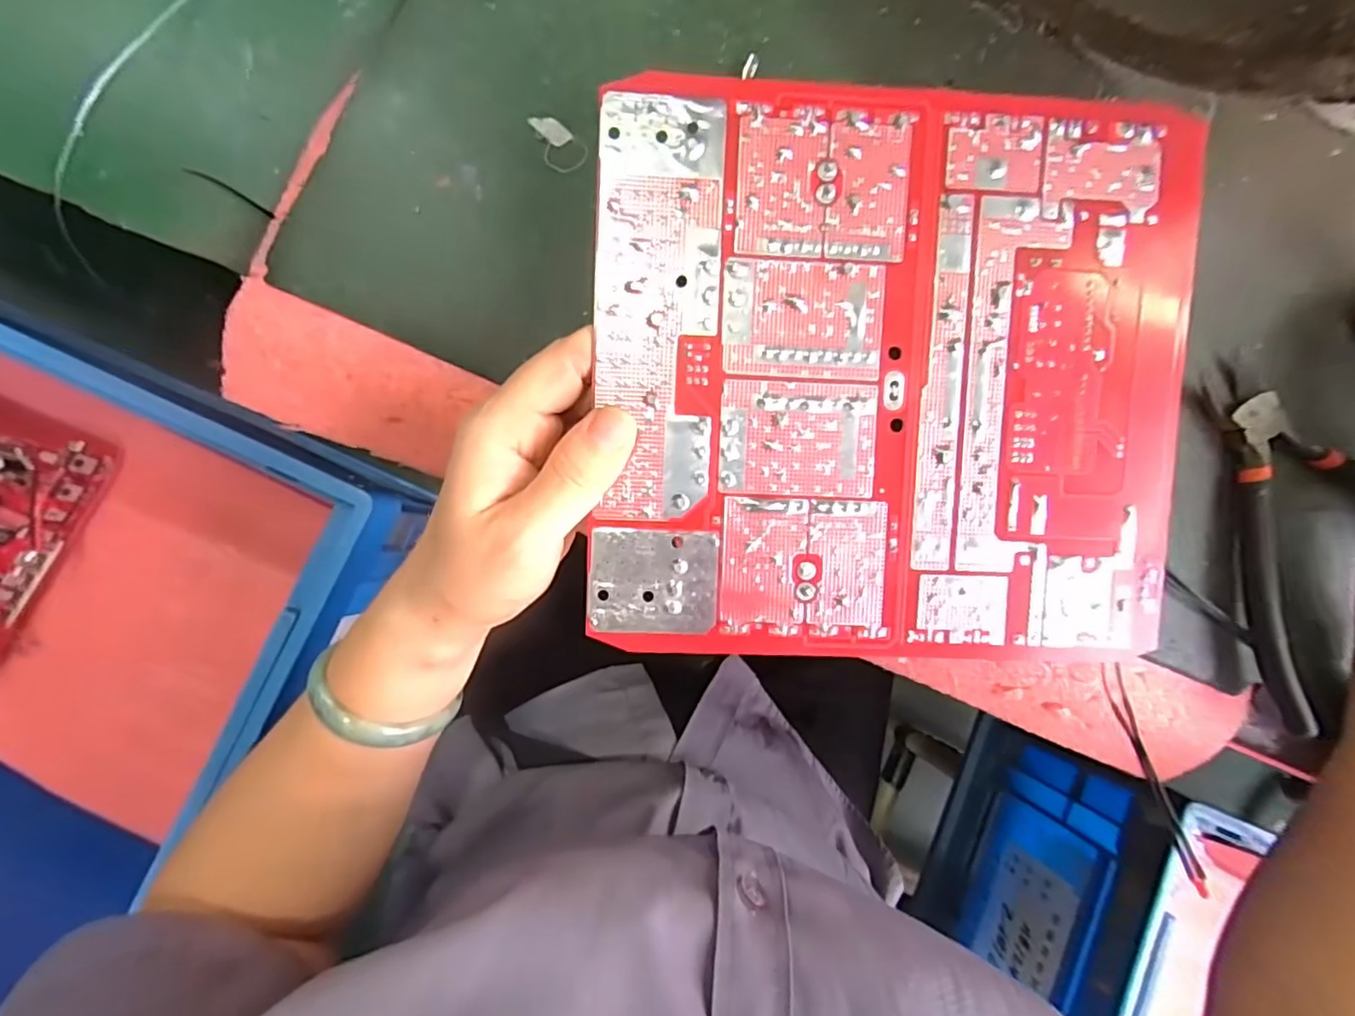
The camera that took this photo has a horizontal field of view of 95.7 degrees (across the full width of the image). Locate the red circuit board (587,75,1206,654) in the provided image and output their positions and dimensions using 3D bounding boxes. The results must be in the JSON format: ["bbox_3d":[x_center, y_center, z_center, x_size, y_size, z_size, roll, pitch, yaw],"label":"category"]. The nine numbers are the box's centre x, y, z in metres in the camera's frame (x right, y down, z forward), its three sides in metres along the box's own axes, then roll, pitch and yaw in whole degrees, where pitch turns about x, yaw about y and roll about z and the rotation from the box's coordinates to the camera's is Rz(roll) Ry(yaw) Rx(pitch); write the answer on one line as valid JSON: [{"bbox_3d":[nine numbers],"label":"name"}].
[{"bbox_3d":[0.072,-0.043,0.206,0.197,0.005,0.183,1,95,-2],"label":"red circuit board"}]

